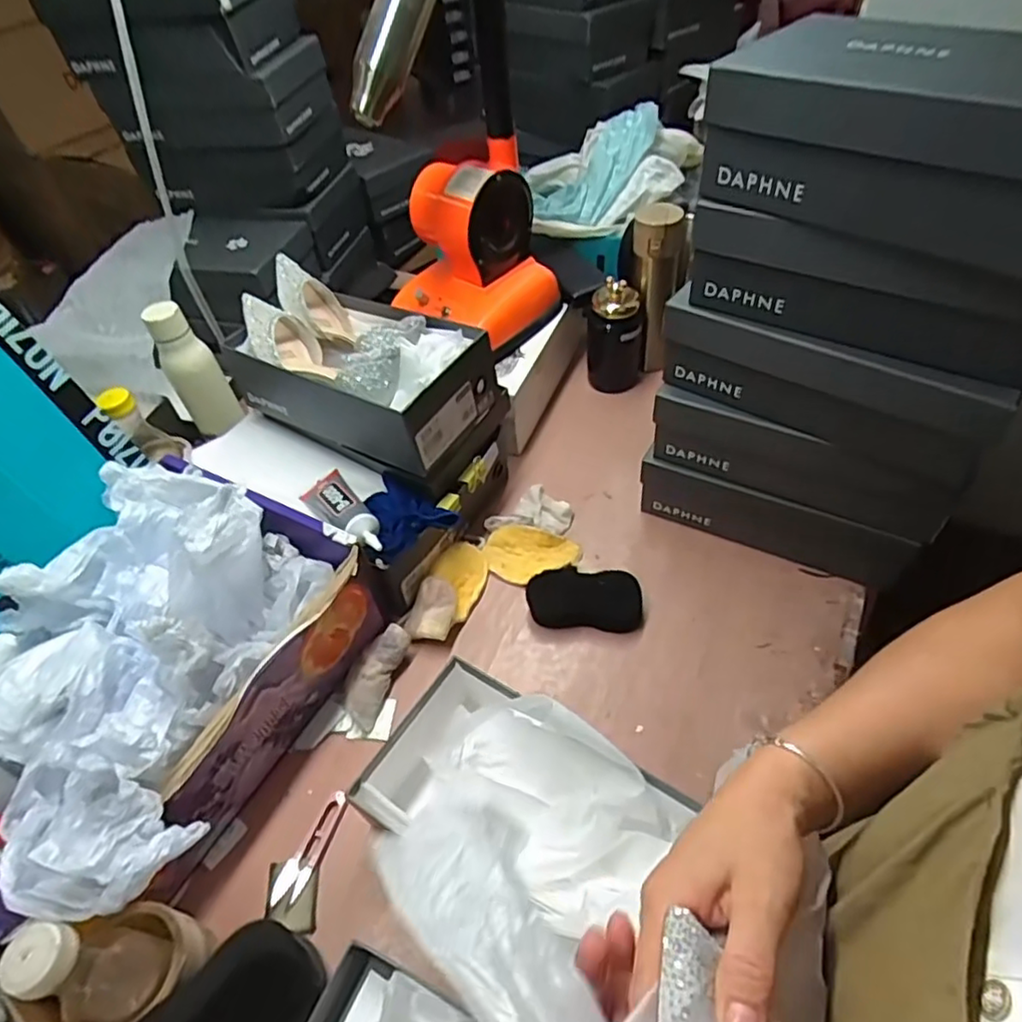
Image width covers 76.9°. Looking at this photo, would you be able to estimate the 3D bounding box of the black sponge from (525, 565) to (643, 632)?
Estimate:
[{"bbox_3d":[0.084,0.100,0.743,0.130,0.034,0.069,2,50,8],"label":"black sponge"}]

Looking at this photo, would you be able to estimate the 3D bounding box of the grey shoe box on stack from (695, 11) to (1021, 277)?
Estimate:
[{"bbox_3d":[0.309,-0.271,0.468,0.286,0.100,0.150,31,59,28],"label":"grey shoe box on stack"}]

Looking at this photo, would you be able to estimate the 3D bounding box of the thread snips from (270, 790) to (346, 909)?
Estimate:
[{"bbox_3d":[-0.189,0.315,0.603,0.028,0.017,0.102,14,53,18],"label":"thread snips"}]

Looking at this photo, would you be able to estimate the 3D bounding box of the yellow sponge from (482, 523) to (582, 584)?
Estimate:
[{"bbox_3d":[0.024,0.052,0.789,0.115,0.024,0.066,7,51,12],"label":"yellow sponge"}]

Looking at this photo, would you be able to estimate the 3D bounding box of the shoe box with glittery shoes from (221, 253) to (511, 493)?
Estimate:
[{"bbox_3d":[-0.179,-0.163,0.773,0.299,0.138,0.167,23,56,23],"label":"shoe box with glittery shoes"}]

